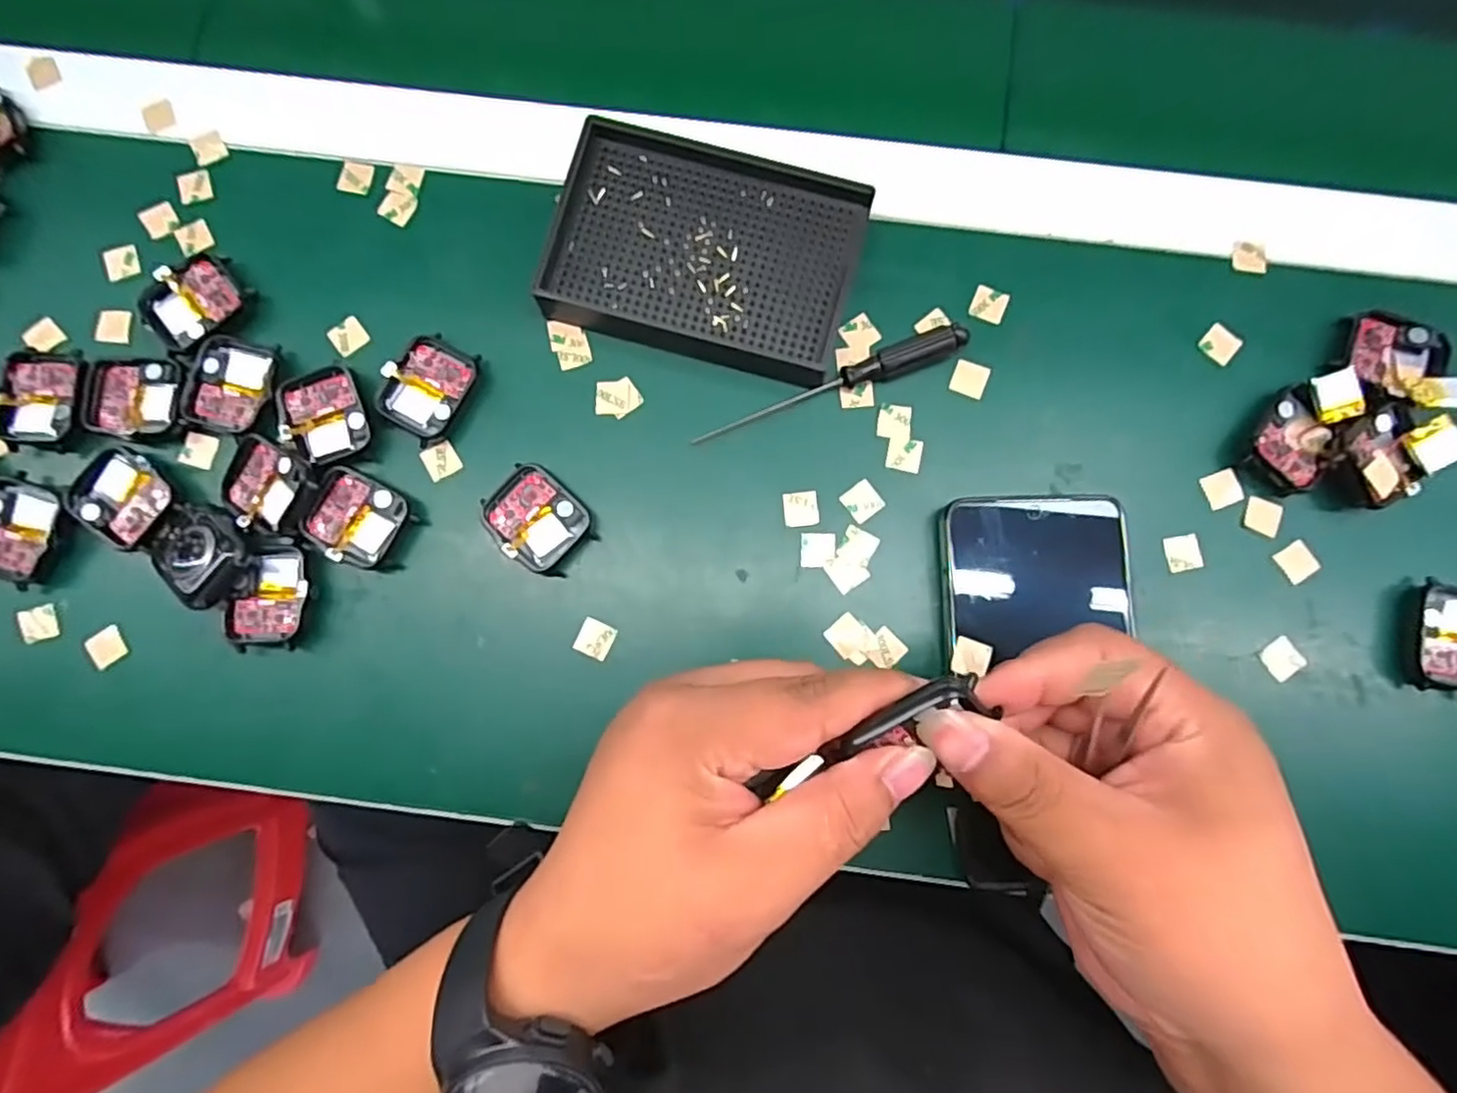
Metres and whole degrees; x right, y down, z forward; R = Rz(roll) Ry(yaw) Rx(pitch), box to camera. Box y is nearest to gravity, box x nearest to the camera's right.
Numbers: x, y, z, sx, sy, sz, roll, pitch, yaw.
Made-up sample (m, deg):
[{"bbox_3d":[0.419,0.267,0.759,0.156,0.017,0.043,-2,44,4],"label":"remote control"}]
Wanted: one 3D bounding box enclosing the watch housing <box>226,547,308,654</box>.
[{"bbox_3d":[-0.203,0.024,0.304,0.033,0.009,0.046,10,83,1],"label":"watch housing"}]

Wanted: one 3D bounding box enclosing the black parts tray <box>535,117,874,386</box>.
[{"bbox_3d":[-0.009,-0.137,0.318,0.134,0.019,0.095,15,84,1],"label":"black parts tray"}]

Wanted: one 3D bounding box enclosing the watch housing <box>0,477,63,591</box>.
[{"bbox_3d":[-0.323,-0.007,0.309,0.039,0.007,0.045,16,84,2],"label":"watch housing"}]

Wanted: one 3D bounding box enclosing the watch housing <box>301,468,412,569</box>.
[{"bbox_3d":[-0.166,-0.012,0.307,0.039,0.012,0.037,27,84,3],"label":"watch housing"}]

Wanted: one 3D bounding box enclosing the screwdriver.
[{"bbox_3d":[0.046,-0.074,0.312,0.129,0.014,0.013,-20,84,-3],"label":"screwdriver"}]

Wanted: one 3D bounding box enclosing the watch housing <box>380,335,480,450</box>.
[{"bbox_3d":[-0.138,-0.073,0.315,0.035,0.012,0.046,28,84,3],"label":"watch housing"}]

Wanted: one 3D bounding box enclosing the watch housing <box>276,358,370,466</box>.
[{"bbox_3d":[-0.184,-0.060,0.312,0.037,0.006,0.043,-23,84,-3],"label":"watch housing"}]

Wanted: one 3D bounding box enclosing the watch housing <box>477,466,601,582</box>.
[{"bbox_3d":[-0.085,-0.011,0.309,0.045,0.012,0.037,43,85,4],"label":"watch housing"}]

